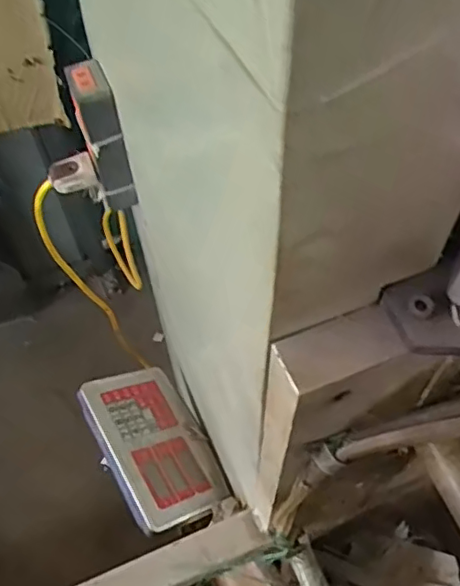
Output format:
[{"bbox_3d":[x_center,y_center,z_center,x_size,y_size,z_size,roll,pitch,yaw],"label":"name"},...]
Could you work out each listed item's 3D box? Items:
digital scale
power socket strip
[{"bbox_3d":[-0.109,0.222,0.881,0.165,0.048,0.240,-16,59,-42],"label":"digital scale"},{"bbox_3d":[-0.125,-0.149,0.611,0.036,0.160,0.056,-15,61,-7],"label":"power socket strip"}]

